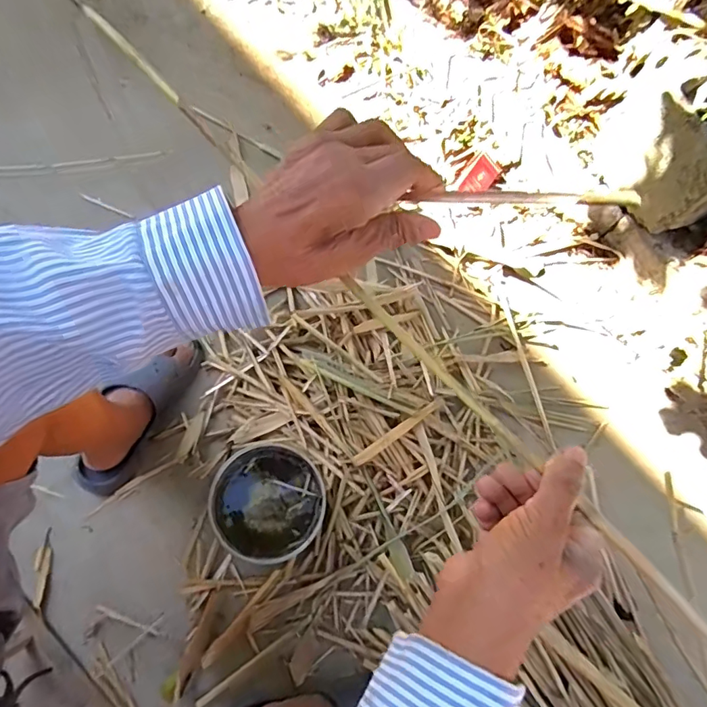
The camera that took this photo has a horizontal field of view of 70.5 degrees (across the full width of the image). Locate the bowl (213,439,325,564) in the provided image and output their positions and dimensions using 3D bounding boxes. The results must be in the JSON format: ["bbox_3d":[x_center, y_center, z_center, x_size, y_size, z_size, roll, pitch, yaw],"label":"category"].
[{"bbox_3d":[-0.127,0.218,0.736,0.163,0.058,0.160,2,73,-6],"label":"bowl"}]

